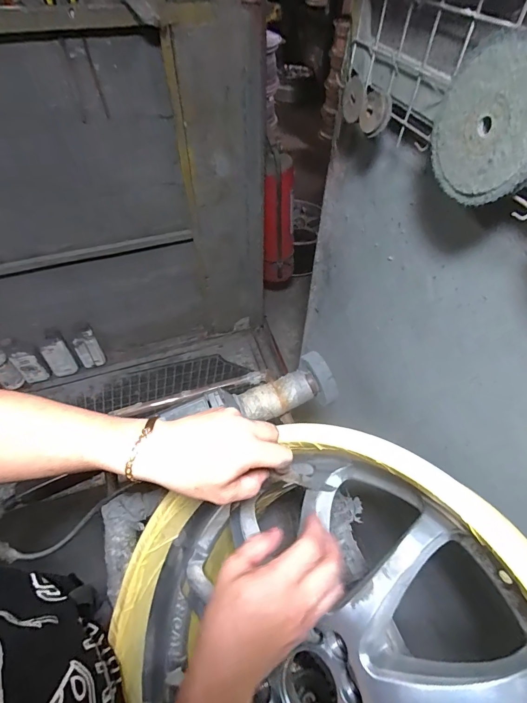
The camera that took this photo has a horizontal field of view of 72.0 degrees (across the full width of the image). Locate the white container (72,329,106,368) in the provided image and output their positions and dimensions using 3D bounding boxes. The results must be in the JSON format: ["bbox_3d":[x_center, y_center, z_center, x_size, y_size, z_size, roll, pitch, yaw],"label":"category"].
[{"bbox_3d":[-0.696,-0.003,1.442,0.092,0.165,0.041,-30,58,-23],"label":"white container"}]

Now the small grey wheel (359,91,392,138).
[{"bbox_3d":[0.150,-0.323,0.495,0.014,0.050,0.057,-5,34,-23],"label":"small grey wheel"}]

